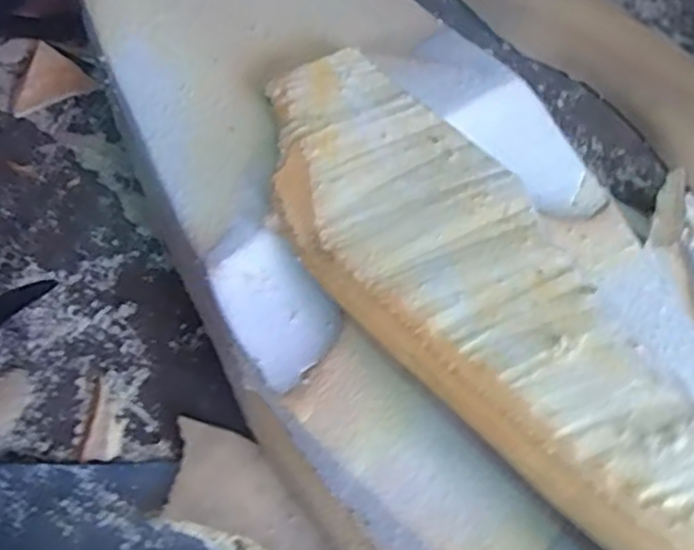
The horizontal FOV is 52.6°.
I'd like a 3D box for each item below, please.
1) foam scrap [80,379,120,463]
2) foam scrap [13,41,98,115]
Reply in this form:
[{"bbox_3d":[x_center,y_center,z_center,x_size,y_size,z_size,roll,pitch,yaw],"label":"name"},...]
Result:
[{"bbox_3d":[-0.175,0.107,0.509,0.023,0.007,0.056,3,69,4],"label":"foam scrap"},{"bbox_3d":[-0.259,-0.161,0.607,0.057,0.023,0.062,33,74,14],"label":"foam scrap"}]

